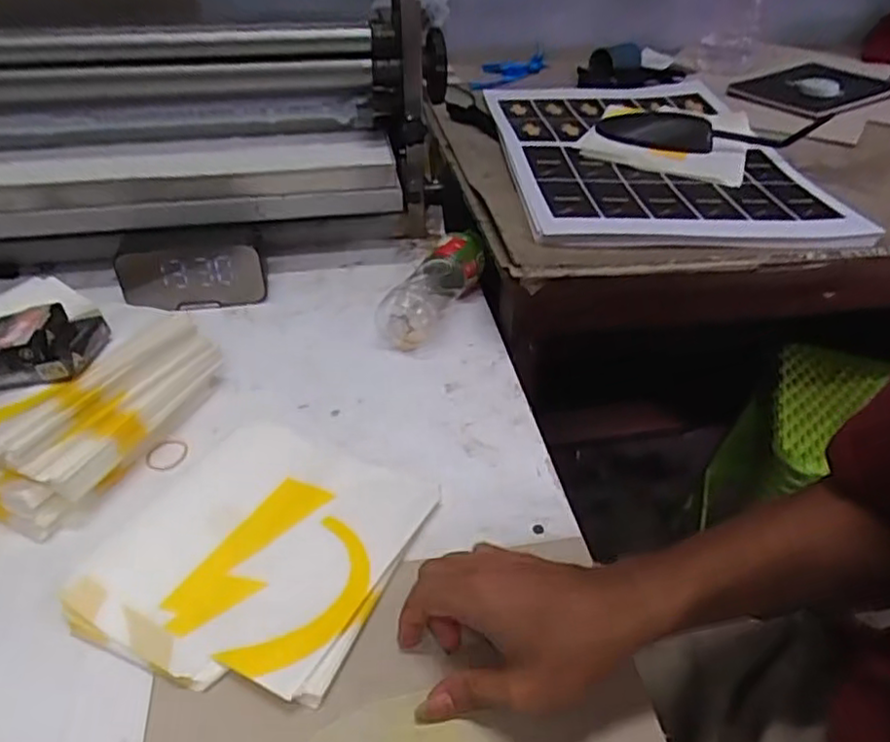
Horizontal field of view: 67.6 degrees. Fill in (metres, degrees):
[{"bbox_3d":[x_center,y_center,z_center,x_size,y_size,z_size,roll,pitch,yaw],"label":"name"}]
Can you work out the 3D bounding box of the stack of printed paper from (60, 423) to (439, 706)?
[{"bbox_3d":[-0.126,0.118,0.461,0.183,0.016,0.199,17,42,17],"label":"stack of printed paper"}]

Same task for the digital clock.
[{"bbox_3d":[-0.265,-0.112,0.700,0.142,0.067,0.066,-5,40,-9],"label":"digital clock"}]

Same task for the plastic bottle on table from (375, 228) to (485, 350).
[{"bbox_3d":[-0.006,-0.086,0.674,0.047,0.057,0.167,19,43,19],"label":"plastic bottle on table"}]

